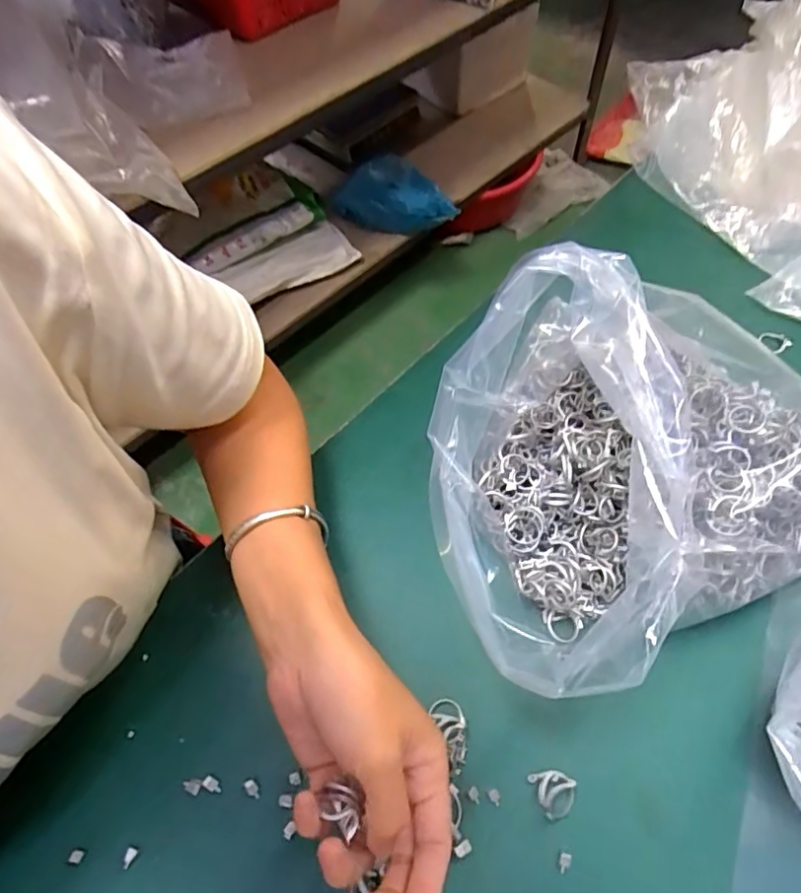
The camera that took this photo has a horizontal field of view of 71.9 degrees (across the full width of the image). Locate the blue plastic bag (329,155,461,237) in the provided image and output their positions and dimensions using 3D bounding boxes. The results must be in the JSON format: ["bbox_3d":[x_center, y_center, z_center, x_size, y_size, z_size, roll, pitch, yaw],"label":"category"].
[{"bbox_3d":[-0.011,-0.582,1.289,0.291,0.097,0.172,28,65,18],"label":"blue plastic bag"}]

